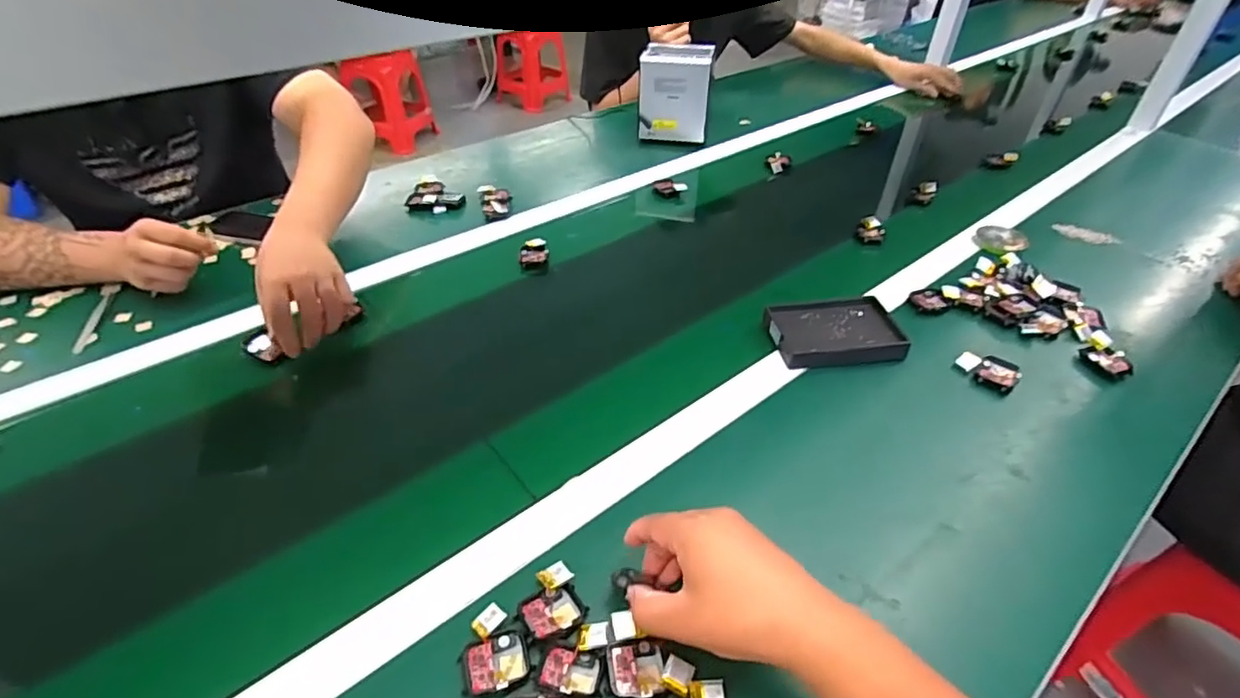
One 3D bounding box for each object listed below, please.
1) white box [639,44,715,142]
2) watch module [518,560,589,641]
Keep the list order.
[{"bbox_3d":[0.102,-0.473,1.108,0.127,0.137,0.107,4,41,4],"label":"white box"},{"bbox_3d":[-0.051,0.185,0.439,0.045,0.007,0.049,-17,45,-19],"label":"watch module"}]

